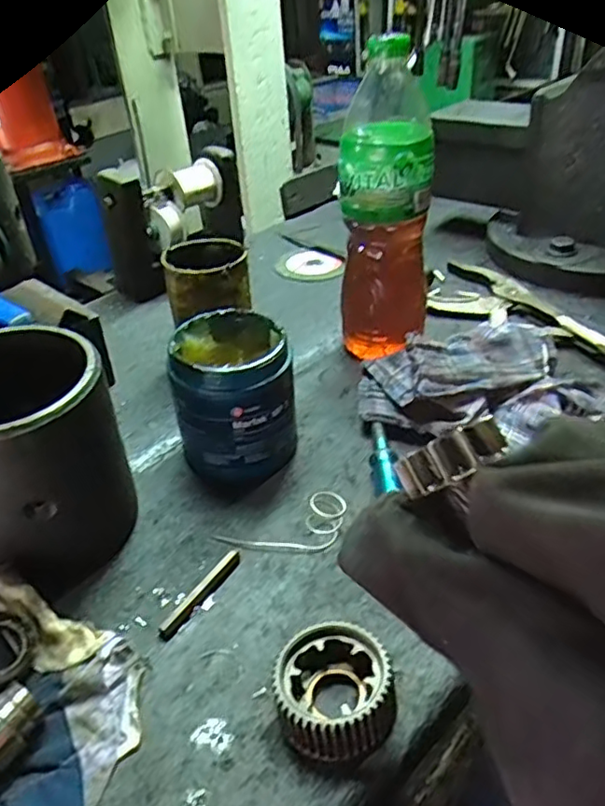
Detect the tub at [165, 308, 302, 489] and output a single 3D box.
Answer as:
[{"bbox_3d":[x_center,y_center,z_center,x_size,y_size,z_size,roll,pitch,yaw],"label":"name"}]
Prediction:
[{"bbox_3d":[-0.050,-0.006,0.477,0.089,0.101,0.086,-3,36,2],"label":"tub"}]

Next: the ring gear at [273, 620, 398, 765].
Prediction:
[{"bbox_3d":[0.018,0.152,0.325,0.060,0.035,0.059,-10,36,-8],"label":"ring gear"}]

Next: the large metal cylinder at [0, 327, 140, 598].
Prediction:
[{"bbox_3d":[-0.169,0.037,0.400,0.107,0.131,0.102,-21,39,-22],"label":"large metal cylinder"}]

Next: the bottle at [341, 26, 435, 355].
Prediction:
[{"bbox_3d":[0.071,-0.164,0.533,0.076,0.250,0.061,1,36,7],"label":"bottle"}]

